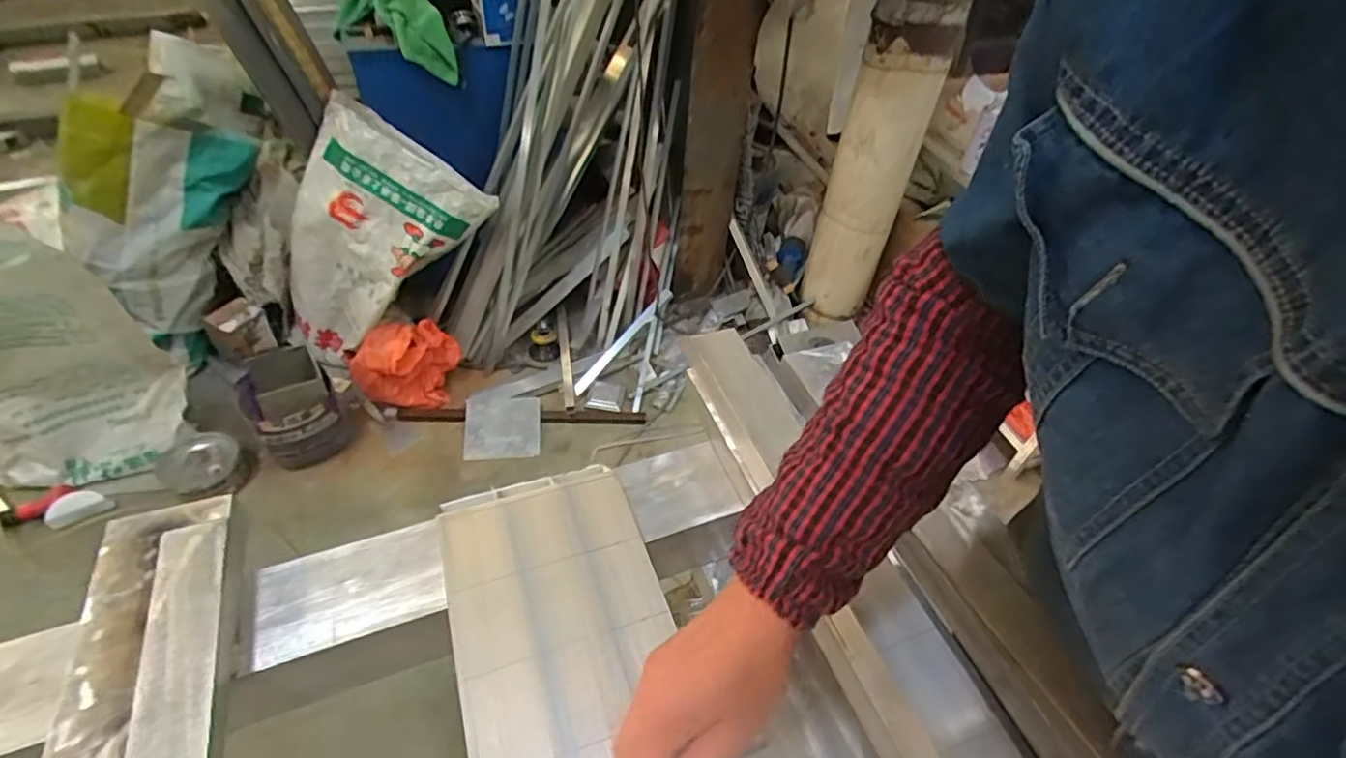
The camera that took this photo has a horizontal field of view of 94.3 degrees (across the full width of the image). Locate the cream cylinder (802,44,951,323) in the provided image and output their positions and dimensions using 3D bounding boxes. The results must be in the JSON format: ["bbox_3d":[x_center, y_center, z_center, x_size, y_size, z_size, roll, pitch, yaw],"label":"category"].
[{"bbox_3d":[0.514,-0.491,1.684,0.196,0.714,0.156,20,47,14],"label":"cream cylinder"}]

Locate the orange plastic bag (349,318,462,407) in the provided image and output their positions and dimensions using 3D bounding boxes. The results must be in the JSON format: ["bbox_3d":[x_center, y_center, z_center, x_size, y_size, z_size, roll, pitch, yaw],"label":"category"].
[{"bbox_3d":[-0.710,-0.043,1.659,0.264,0.189,0.187,-9,46,-13],"label":"orange plastic bag"}]

